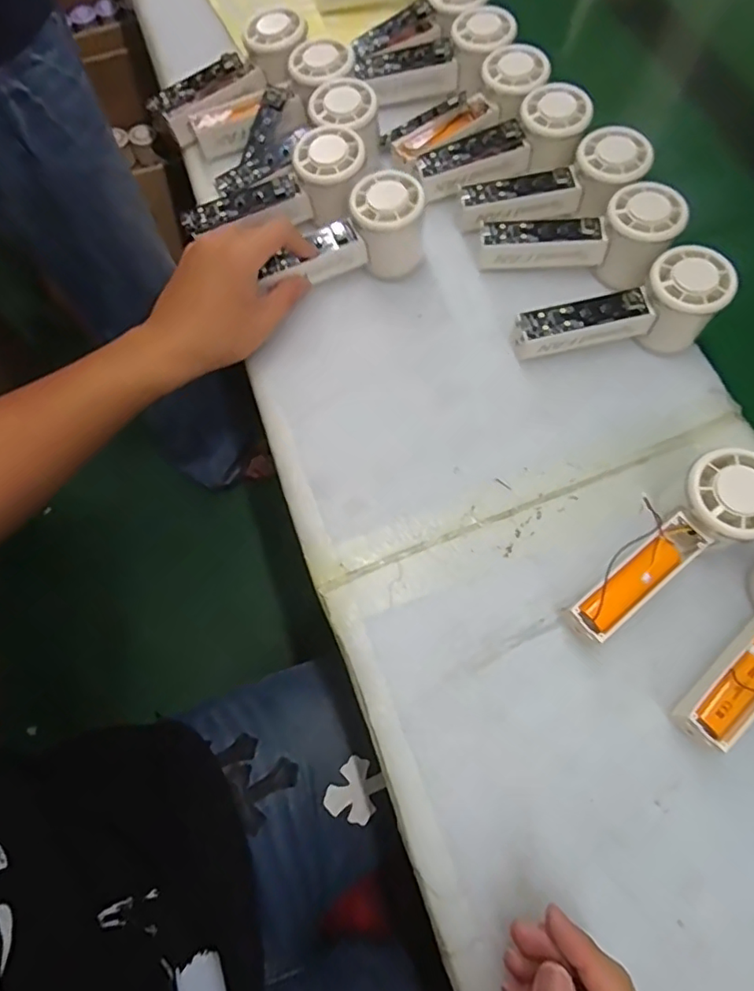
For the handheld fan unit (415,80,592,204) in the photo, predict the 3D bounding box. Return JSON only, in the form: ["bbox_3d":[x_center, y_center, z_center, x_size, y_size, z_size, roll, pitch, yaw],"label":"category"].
[{"bbox_3d":[0.107,-0.293,0.478,0.145,0.035,0.063,-21,69,8],"label":"handheld fan unit"}]

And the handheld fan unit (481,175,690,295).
[{"bbox_3d":[0.159,-0.211,0.451,0.149,0.057,0.056,7,69,3],"label":"handheld fan unit"}]

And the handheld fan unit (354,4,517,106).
[{"bbox_3d":[0.056,-0.405,0.520,0.143,0.043,0.059,-14,68,13],"label":"handheld fan unit"}]

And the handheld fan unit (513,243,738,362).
[{"bbox_3d":[0.180,-0.145,0.426,0.150,0.060,0.063,-4,69,-1],"label":"handheld fan unit"}]

